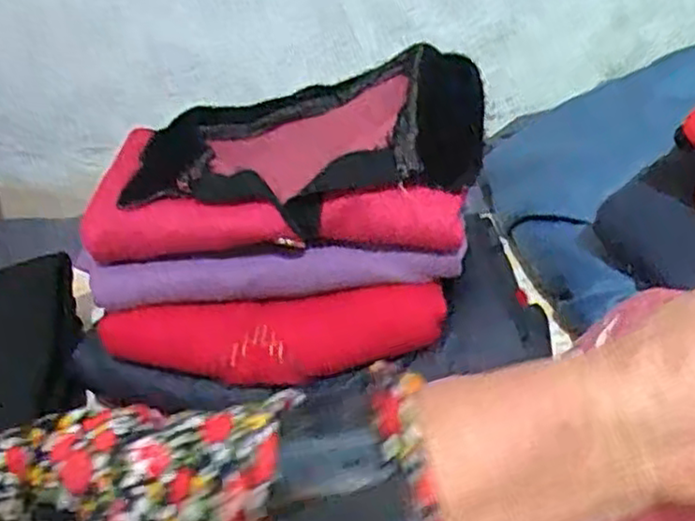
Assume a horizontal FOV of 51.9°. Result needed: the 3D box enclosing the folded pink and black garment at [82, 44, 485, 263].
[{"bbox_3d":[-0.050,-0.090,0.572,0.296,0.094,0.182,-3,31,7],"label":"folded pink and black garment"}]

